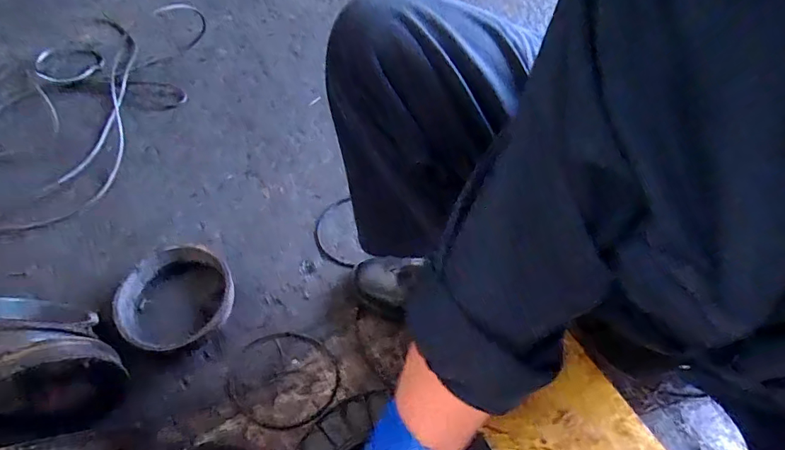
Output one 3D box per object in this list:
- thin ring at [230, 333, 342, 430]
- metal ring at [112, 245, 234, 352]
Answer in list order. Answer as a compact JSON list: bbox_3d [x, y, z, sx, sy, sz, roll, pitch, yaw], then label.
[{"bbox_3d":[-0.166,0.233,0.686,0.165,0.005,0.146,-12,59,-5],"label":"thin ring"},{"bbox_3d":[-0.345,0.115,0.722,0.167,0.056,0.174,-1,56,1],"label":"metal ring"}]

